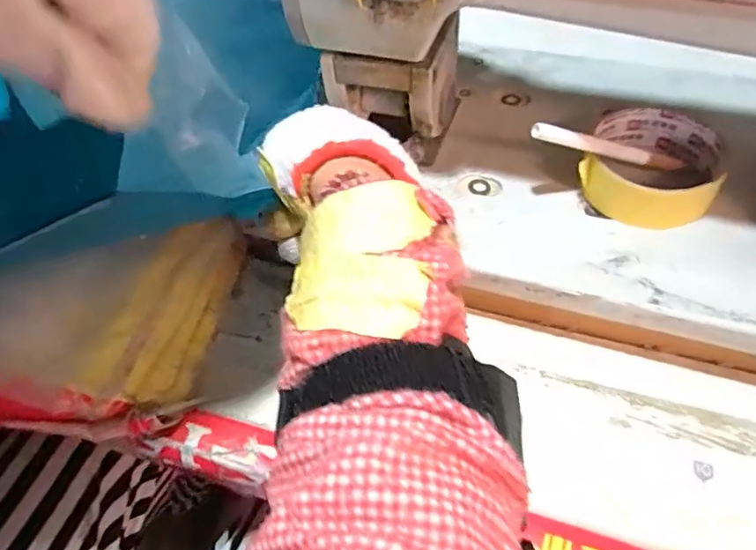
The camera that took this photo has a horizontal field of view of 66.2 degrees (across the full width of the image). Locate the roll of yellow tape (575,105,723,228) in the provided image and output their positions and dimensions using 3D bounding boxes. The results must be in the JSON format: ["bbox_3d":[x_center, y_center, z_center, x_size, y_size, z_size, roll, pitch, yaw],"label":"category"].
[{"bbox_3d":[0.171,-0.070,0.362,0.076,0.028,0.083,-2,53,3],"label":"roll of yellow tape"}]

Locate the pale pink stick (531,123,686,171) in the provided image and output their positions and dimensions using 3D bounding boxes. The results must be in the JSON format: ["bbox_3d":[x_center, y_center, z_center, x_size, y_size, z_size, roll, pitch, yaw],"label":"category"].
[{"bbox_3d":[0.140,-0.076,0.347,0.108,0.011,0.011,8,50,-20],"label":"pale pink stick"}]

